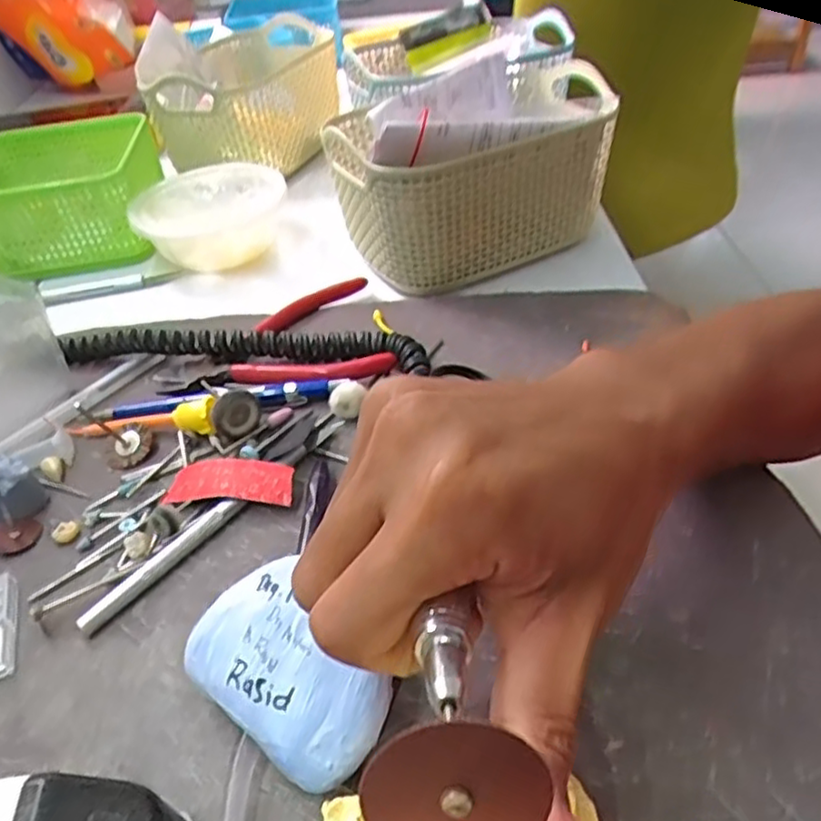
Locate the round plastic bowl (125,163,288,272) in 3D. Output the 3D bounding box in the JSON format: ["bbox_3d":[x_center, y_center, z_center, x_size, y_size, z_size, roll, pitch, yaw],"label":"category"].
[{"bbox_3d":[-0.135,-0.133,0.482,0.101,0.045,0.087,-10,42,-4],"label":"round plastic bowl"}]

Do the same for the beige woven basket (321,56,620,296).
[{"bbox_3d":[0.042,-0.161,0.449,0.188,0.098,0.152,-18,43,-12],"label":"beige woven basket"}]

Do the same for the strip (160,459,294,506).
[{"bbox_3d":[-0.080,0.032,0.305,0.058,0.012,0.020,1,42,8],"label":"strip"}]

